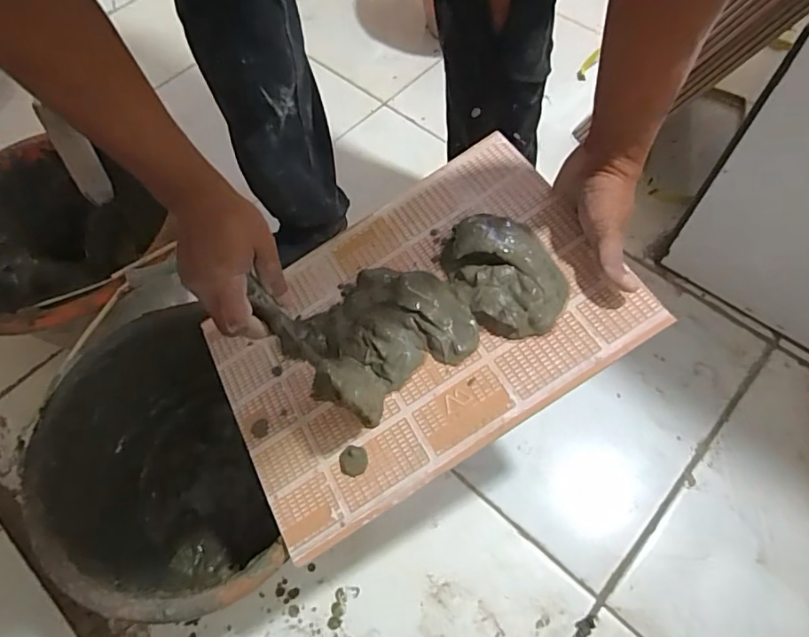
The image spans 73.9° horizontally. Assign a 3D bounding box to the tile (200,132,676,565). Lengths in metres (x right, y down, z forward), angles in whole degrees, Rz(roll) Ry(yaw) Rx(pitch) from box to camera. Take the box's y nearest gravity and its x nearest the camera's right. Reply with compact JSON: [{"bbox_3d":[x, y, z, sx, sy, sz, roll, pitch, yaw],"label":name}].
[{"bbox_3d":[0.003,0.002,0.471,0.342,0.009,0.246,-33,61,0],"label":"tile"}]

